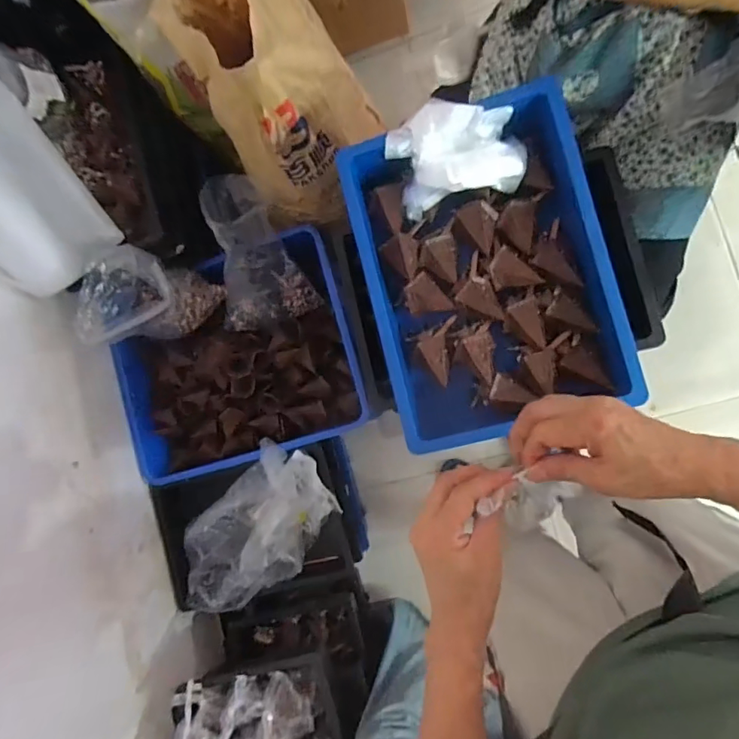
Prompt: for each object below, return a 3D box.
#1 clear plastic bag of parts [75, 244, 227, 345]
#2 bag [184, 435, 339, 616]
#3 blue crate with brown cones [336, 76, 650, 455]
[{"bbox_3d":[-0.457,-0.137,1.007,0.166,0.229,0.194,17,90,9],"label":"clear plastic bag of parts"},{"bbox_3d":[-0.262,0.379,1.104,0.251,0.086,0.434,42,94,8],"label":"bag"},{"bbox_3d":[0.158,-0.136,0.692,0.307,0.130,0.433,-14,86,8],"label":"blue crate with brown cones"}]

